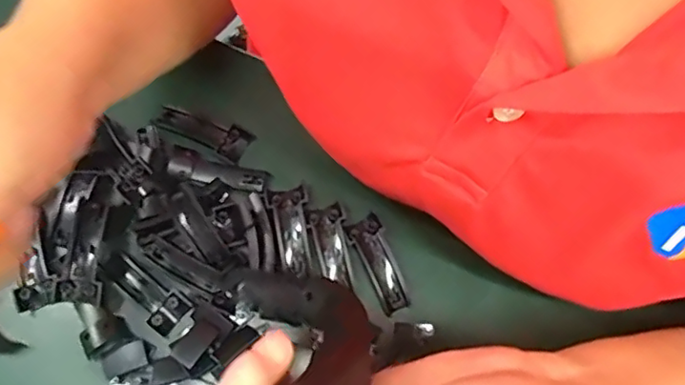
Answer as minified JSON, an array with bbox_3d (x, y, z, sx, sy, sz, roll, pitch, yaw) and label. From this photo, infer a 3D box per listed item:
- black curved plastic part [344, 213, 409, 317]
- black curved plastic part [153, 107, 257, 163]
[{"bbox_3d":[0.022,0.043,0.359,0.020,0.008,0.059,-23,77,-8],"label":"black curved plastic part"},{"bbox_3d":[-0.088,-0.040,0.381,0.058,0.016,0.022,26,75,5],"label":"black curved plastic part"}]

